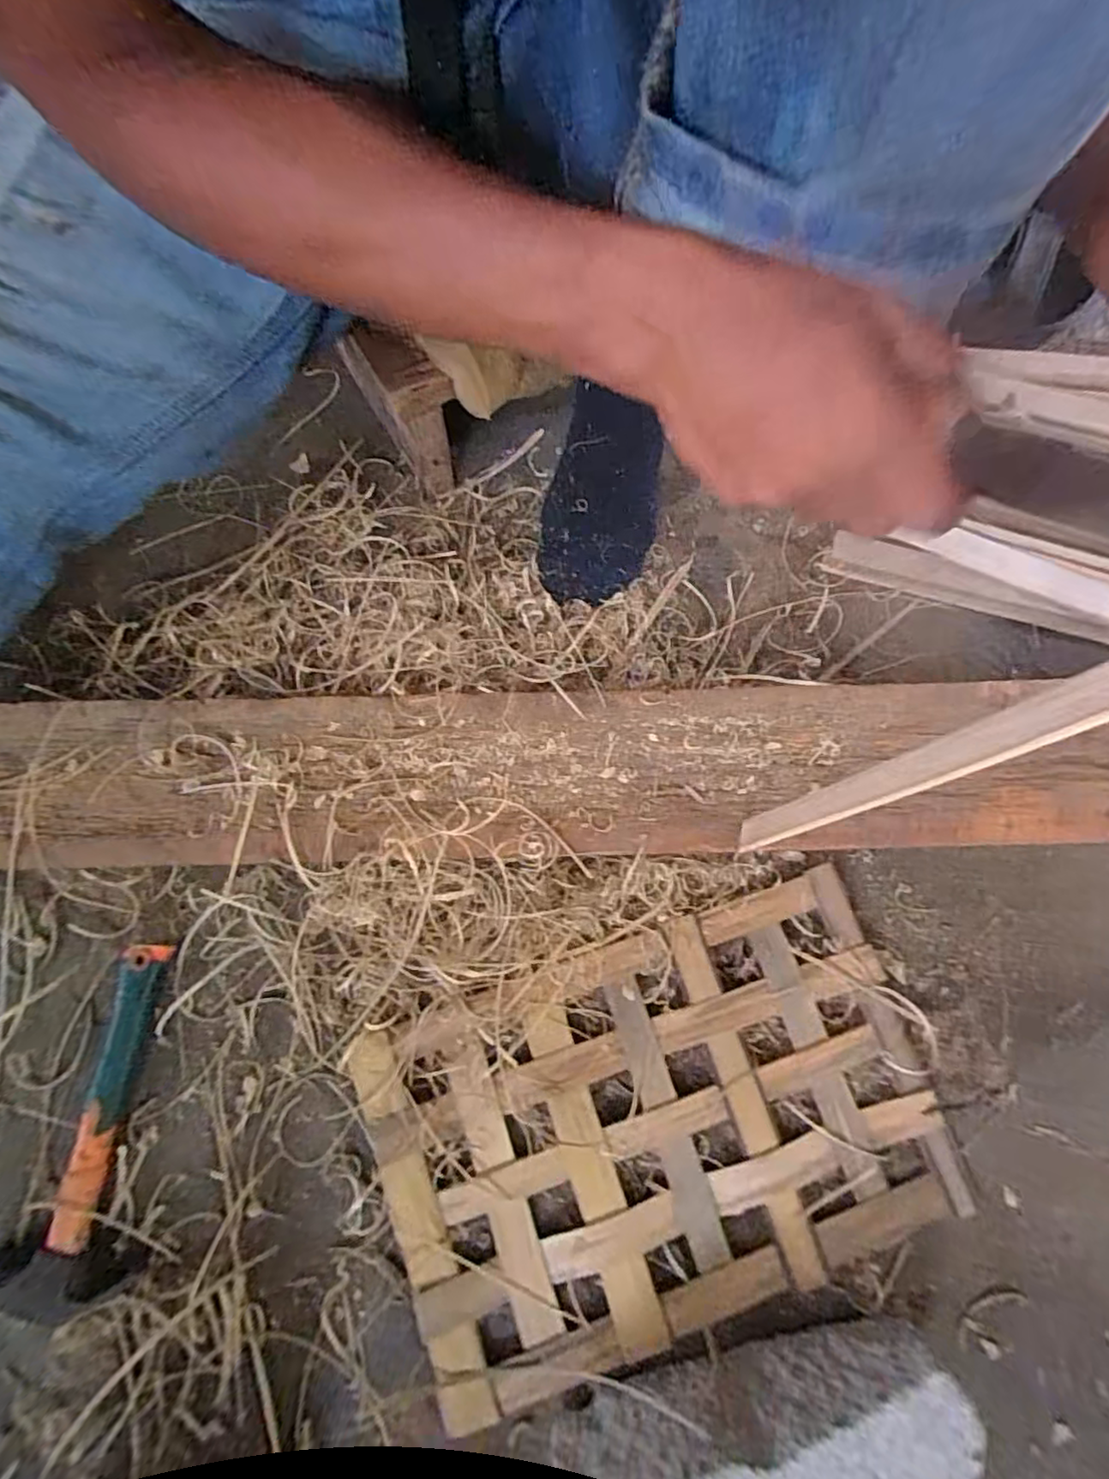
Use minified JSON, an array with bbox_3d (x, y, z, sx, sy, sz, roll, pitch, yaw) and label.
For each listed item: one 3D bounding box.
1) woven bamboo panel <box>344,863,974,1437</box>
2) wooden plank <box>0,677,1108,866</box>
[{"bbox_3d":[0.068,0.246,0.394,0.350,0.018,0.223,-19,78,-3],"label":"woven bamboo panel"},{"bbox_3d":[-0.004,0.019,0.409,0.799,0.027,0.111,-2,77,0],"label":"wooden plank"}]

